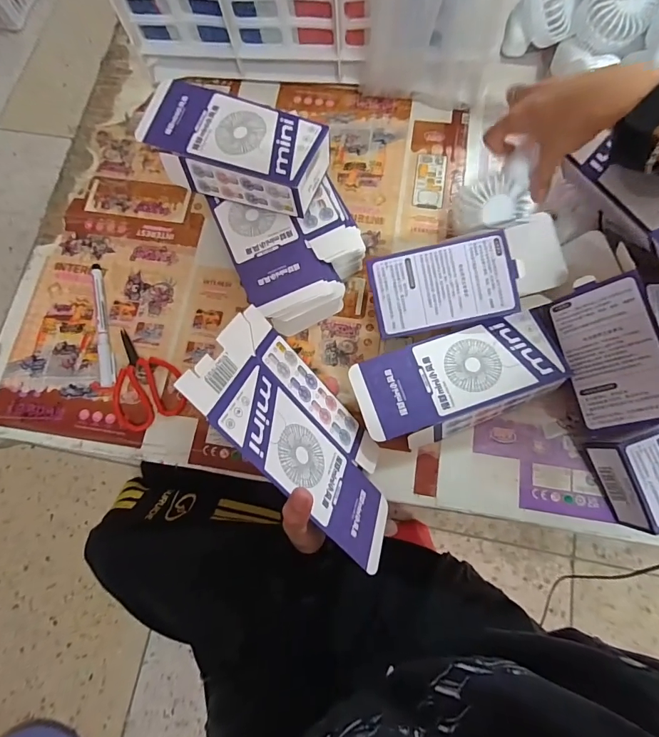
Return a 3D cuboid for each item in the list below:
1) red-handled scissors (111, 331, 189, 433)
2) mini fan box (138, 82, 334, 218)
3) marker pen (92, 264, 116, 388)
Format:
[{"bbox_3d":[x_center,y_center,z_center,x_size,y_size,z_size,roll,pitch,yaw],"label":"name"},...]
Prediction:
[{"bbox_3d":[-0.196,0.008,0.434,0.070,0.005,0.109,-17,75,-2],"label":"red-handled scissors"},{"bbox_3d":[-0.101,-0.229,0.429,0.189,0.053,0.087,23,77,8],"label":"mini fan box"},{"bbox_3d":[-0.249,-0.049,0.448,0.013,0.012,0.144,-14,75,-2],"label":"marker pen"}]

